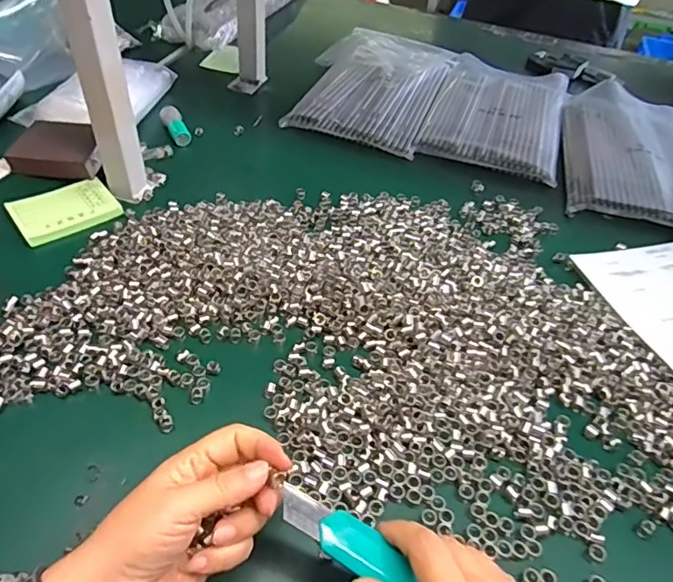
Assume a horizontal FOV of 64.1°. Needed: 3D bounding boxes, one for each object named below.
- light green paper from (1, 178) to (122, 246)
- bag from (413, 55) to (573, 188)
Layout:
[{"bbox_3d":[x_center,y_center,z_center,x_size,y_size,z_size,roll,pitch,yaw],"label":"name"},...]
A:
[{"bbox_3d":[-0.281,-0.085,0.555,0.095,0.010,0.074,-27,53,-28],"label":"light green paper"},{"bbox_3d":[0.241,-0.270,0.795,0.180,0.015,0.318,16,45,11],"label":"bag"}]

